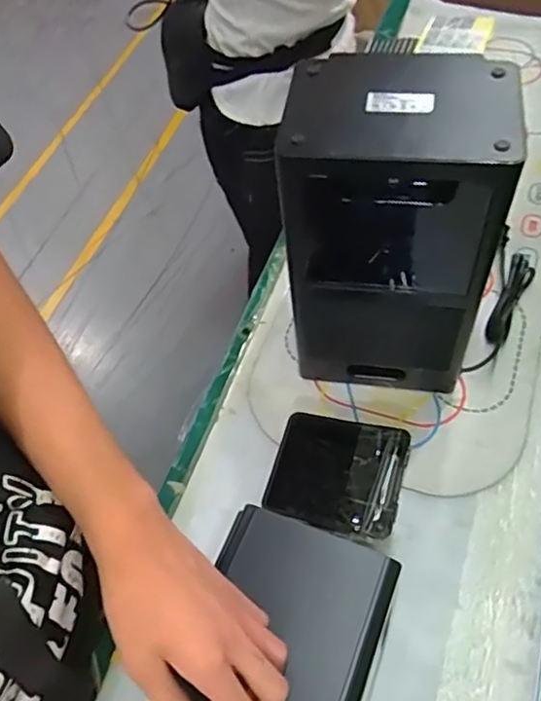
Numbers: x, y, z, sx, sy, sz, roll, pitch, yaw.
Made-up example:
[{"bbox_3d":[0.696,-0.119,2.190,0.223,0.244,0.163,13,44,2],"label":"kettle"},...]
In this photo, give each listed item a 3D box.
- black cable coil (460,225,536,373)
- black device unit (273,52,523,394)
[{"bbox_3d":[0.304,-0.060,0.796,0.055,0.031,0.244,17,62,14],"label":"black cable coil"},{"bbox_3d":[0.115,-0.101,0.646,0.182,0.369,0.132,6,60,8],"label":"black device unit"}]

